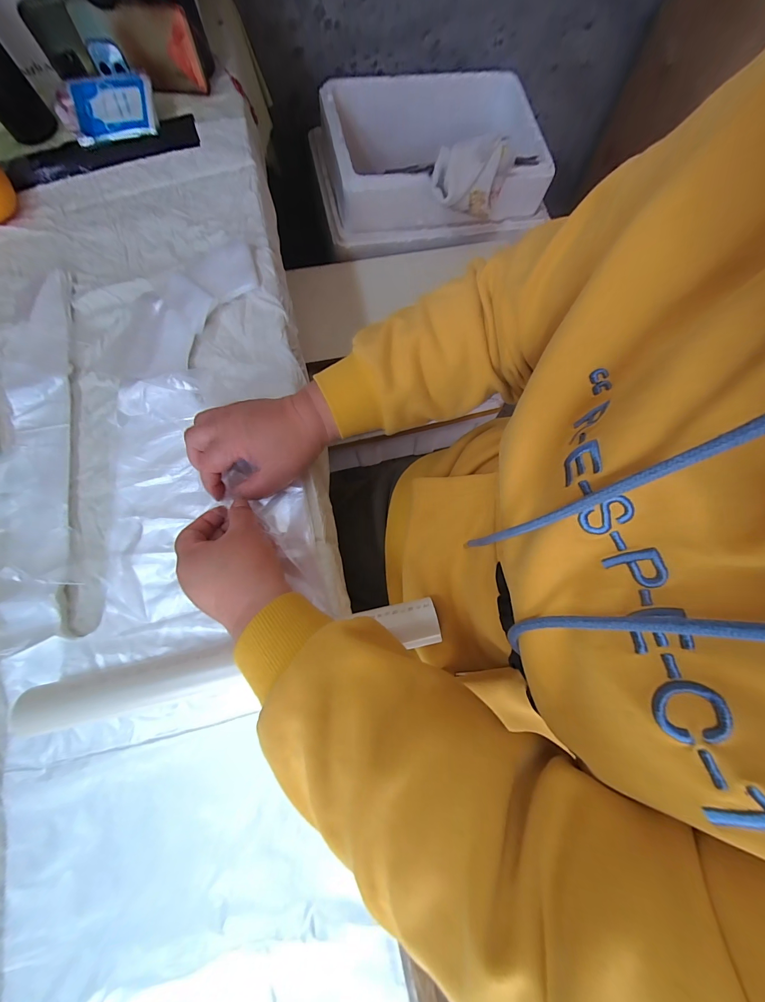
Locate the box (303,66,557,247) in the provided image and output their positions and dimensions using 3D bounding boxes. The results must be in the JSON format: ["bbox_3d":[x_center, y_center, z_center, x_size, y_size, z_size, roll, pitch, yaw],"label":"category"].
[{"bbox_3d":[0.101,-0.715,0.722,0.465,0.146,0.308,-12,77,-1],"label":"box"}]

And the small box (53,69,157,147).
[{"bbox_3d":[-0.364,-0.507,0.447,0.133,0.014,0.080,-6,95,6],"label":"small box"}]

